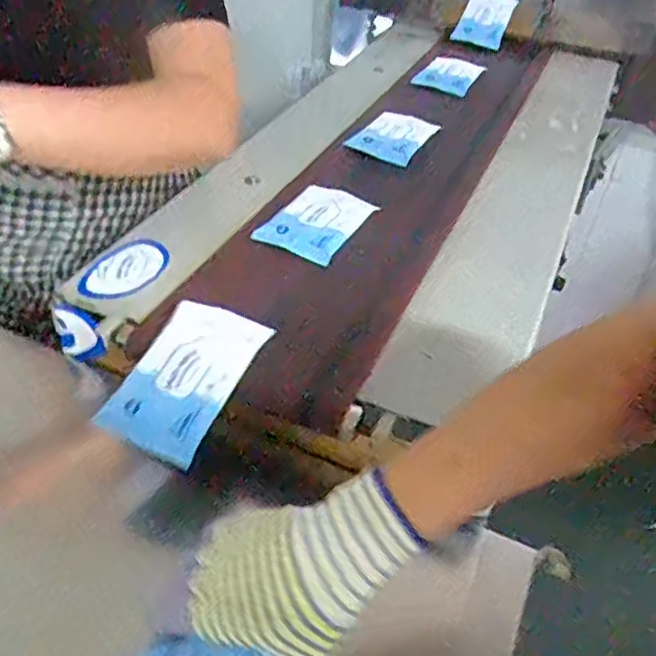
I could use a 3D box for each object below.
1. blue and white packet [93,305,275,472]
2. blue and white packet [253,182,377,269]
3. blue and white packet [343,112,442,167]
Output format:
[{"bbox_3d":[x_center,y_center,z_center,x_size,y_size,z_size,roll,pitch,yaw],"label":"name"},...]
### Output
[{"bbox_3d":[-0.111,0.035,0.527,0.081,0.014,0.134,21,58,14],"label":"blue and white packet"},{"bbox_3d":[-0.010,-0.119,0.733,0.088,0.010,0.148,22,44,18],"label":"blue and white packet"},{"bbox_3d":[0.096,-0.279,0.950,0.093,0.022,0.160,20,44,16],"label":"blue and white packet"}]

